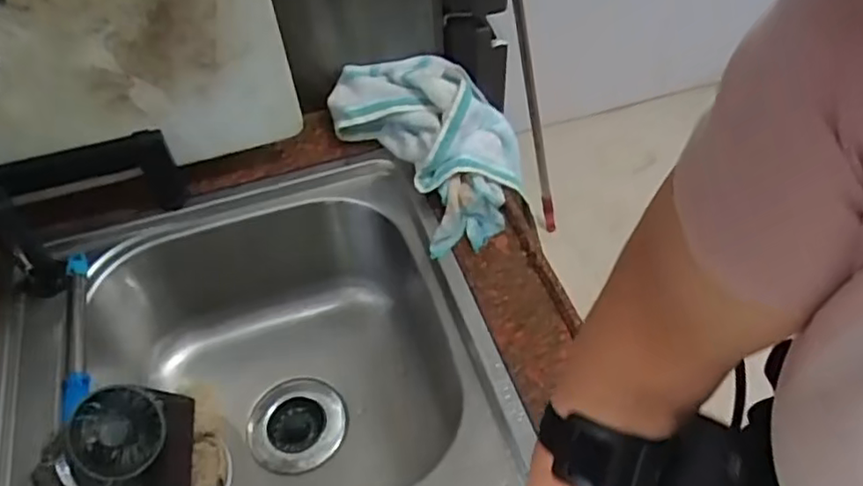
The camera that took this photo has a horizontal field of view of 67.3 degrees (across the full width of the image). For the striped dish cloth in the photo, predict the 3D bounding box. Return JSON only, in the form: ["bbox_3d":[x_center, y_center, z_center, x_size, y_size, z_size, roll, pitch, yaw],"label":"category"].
[{"bbox_3d":[0.005,-0.122,0.698,0.160,0.069,0.259,-26,54,-17],"label":"striped dish cloth"}]

